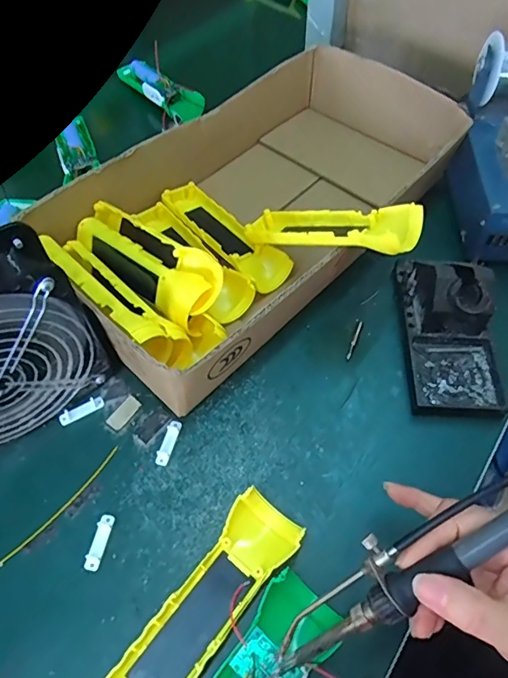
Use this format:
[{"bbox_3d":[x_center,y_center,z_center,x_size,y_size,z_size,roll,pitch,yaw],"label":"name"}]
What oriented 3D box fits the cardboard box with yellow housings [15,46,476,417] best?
[{"bbox_3d":[0.024,-0.131,0.474,0.258,0.092,0.420,38,64,23],"label":"cardboard box with yellow housings"}]

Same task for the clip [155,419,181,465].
[{"bbox_3d":[-0.069,0.083,0.385,0.011,0.005,0.037,13,57,10],"label":"clip"}]

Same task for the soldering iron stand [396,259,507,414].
[{"bbox_3d":[0.173,-0.020,0.409,0.076,0.069,0.154,2,56,3],"label":"soldering iron stand"}]

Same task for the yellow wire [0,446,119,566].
[{"bbox_3d":[-0.149,0.130,0.357,0.008,0.004,0.127,34,63,22],"label":"yellow wire"}]

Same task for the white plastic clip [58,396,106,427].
[{"bbox_3d":[-0.145,0.060,0.401,0.037,0.005,0.012,-25,59,-15],"label":"white plastic clip"}]

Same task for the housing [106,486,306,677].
[{"bbox_3d":[-0.034,0.176,0.313,0.048,0.023,0.163,35,63,22],"label":"housing"}]

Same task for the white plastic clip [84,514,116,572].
[{"bbox_3d":[-0.111,0.146,0.345,0.011,0.004,0.038,8,56,6],"label":"white plastic clip"}]

